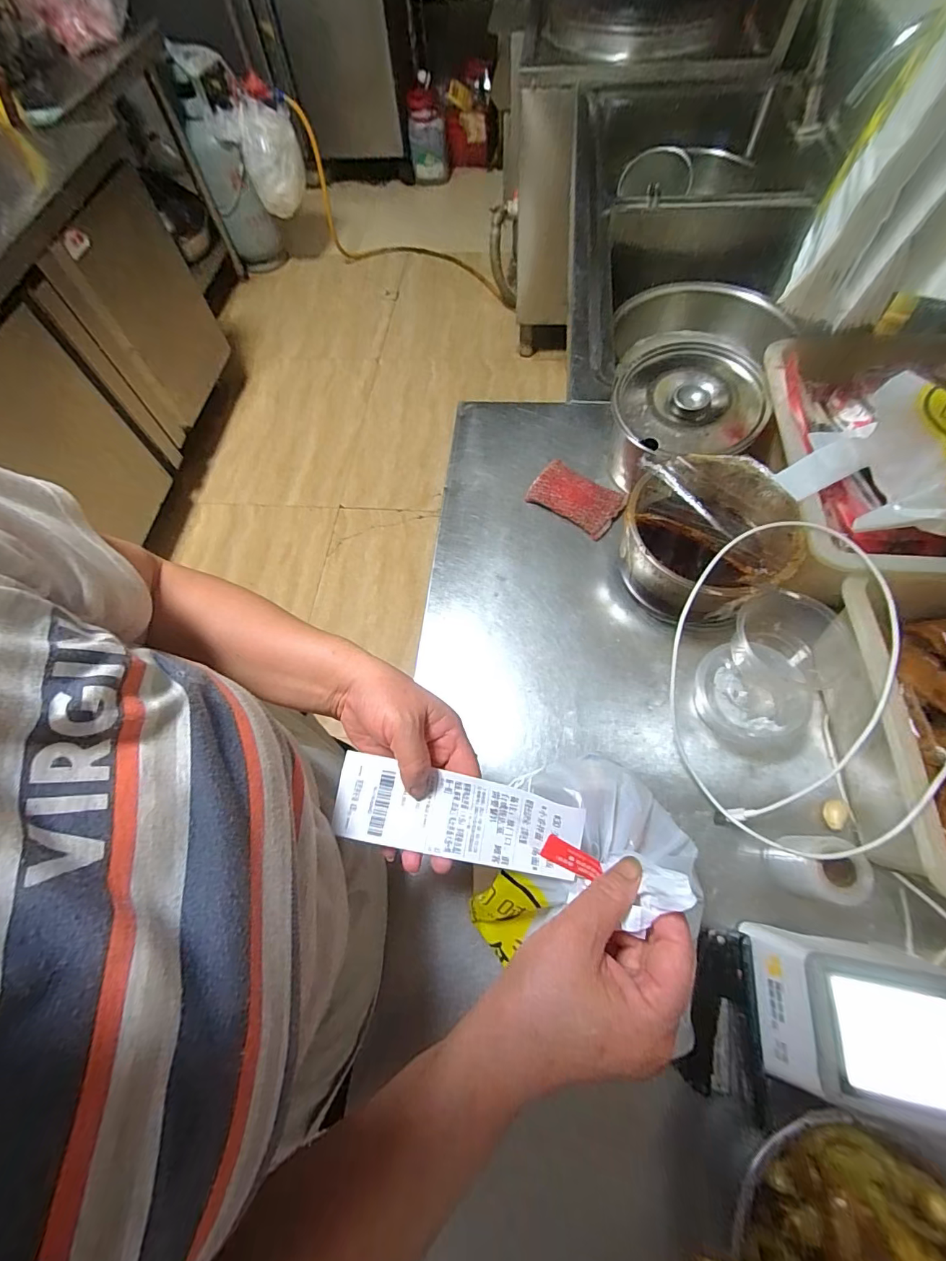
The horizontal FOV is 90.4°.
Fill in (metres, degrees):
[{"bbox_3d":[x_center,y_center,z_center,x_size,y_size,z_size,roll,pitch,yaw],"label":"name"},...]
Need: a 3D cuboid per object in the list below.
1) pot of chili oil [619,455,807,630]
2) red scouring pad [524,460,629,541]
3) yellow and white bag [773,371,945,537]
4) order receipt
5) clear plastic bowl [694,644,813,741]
[{"bbox_3d":[0.251,-0.099,0.522,0.165,0.113,0.175,-1,65,3],"label":"pot of chili oil"},{"bbox_3d":[0.136,-0.177,0.626,0.118,0.009,0.077,33,71,17],"label":"red scouring pad"},{"bbox_3d":[0.386,-0.149,0.434,0.081,0.114,0.155,-22,66,-7],"label":"yellow and white bag"},{"bbox_3d":[-0.012,0.125,0.316,0.163,0.028,0.051,8,66,6],"label":"order receipt"},{"bbox_3d":[0.285,0.064,0.484,0.097,0.053,0.090,-1,65,3],"label":"clear plastic bowl"}]

